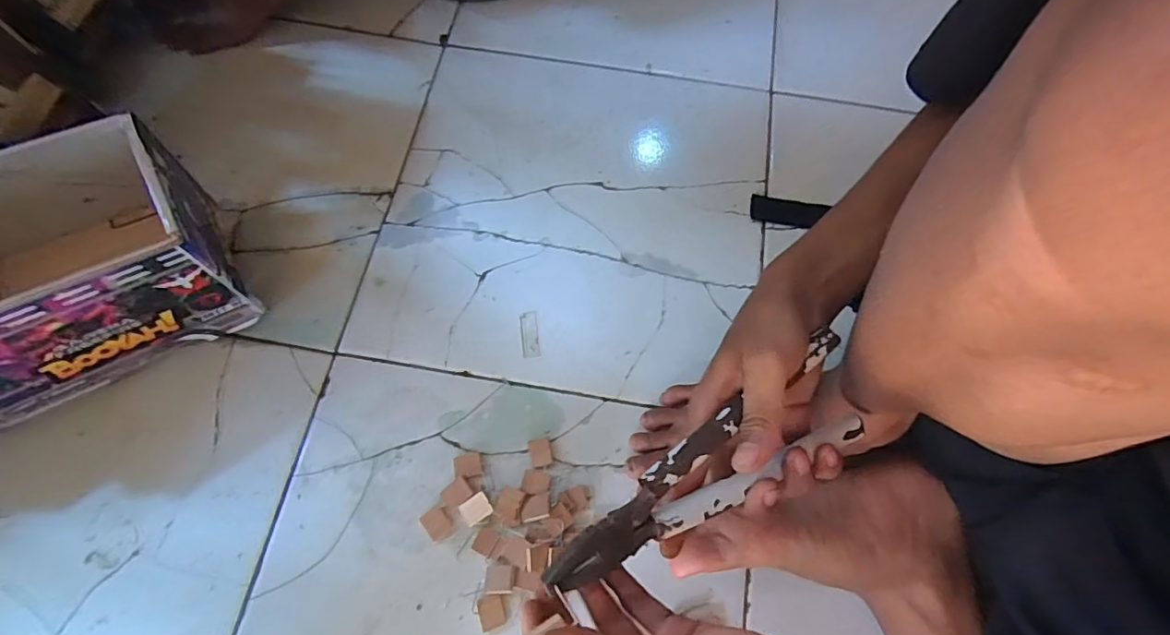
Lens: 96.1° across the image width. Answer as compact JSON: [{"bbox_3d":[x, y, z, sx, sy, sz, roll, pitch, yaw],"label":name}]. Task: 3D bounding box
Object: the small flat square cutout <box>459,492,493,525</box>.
[{"bbox_3d":[-0.092,0.162,0.446,0.023,0.009,0.021,-33,73,-12],"label":"small flat square cutout"}]

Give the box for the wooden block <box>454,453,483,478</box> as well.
[{"bbox_3d":[-0.103,0.130,0.462,0.022,0.009,0.020,-9,70,-4],"label":"wooden block"}]

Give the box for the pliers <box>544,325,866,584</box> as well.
[{"bbox_3d":[0.074,0.087,0.303,0.212,0.031,0.061,-26,72,-16],"label":"pliers"}]

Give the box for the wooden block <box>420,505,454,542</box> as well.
[{"bbox_3d":[-0.125,0.173,0.447,0.021,0.007,0.023,-35,74,-13],"label":"wooden block"}]

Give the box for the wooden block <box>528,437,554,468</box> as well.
[{"bbox_3d":[-0.040,0.120,0.469,0.019,0.005,0.024,-13,70,-6],"label":"wooden block"}]

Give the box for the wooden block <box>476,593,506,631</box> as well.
[{"bbox_3d":[-0.075,0.236,0.422,0.020,0.008,0.024,-19,71,-8],"label":"wooden block"}]

